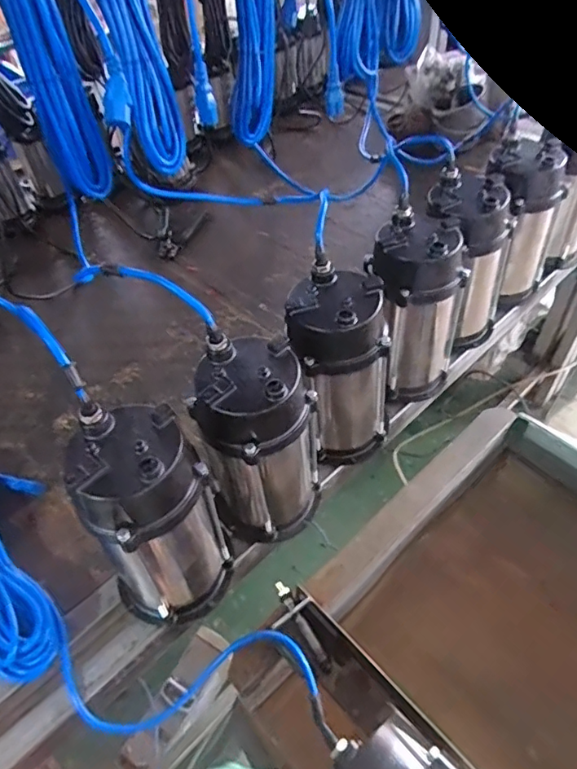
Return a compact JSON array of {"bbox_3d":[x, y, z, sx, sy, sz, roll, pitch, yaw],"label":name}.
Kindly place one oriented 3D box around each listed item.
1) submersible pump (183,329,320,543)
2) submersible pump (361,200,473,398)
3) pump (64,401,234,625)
[{"bbox_3d":[-0.033,0.071,0.628,0.123,0.254,0.114,-31,52,-21],"label":"submersible pump"},{"bbox_3d":[0.178,-0.097,0.754,0.120,0.255,0.110,-3,48,3],"label":"submersible pump"},{"bbox_3d":[-0.144,0.153,0.568,0.130,0.265,0.113,-32,53,-22],"label":"pump"}]

